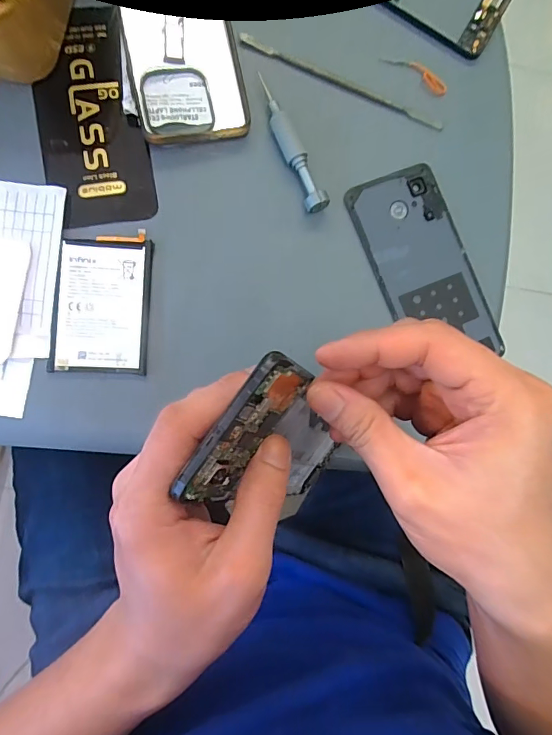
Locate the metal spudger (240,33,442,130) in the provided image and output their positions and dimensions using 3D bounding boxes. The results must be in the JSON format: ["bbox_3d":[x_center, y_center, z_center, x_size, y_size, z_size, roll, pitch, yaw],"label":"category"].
[{"bbox_3d":[0.052,-0.218,0.342,0.166,0.005,0.010,23,83,-5],"label":"metal spudger"}]

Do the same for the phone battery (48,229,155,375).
[{"bbox_3d":[-0.120,-0.044,0.309,0.062,0.004,0.096,3,85,-7],"label":"phone battery"}]

